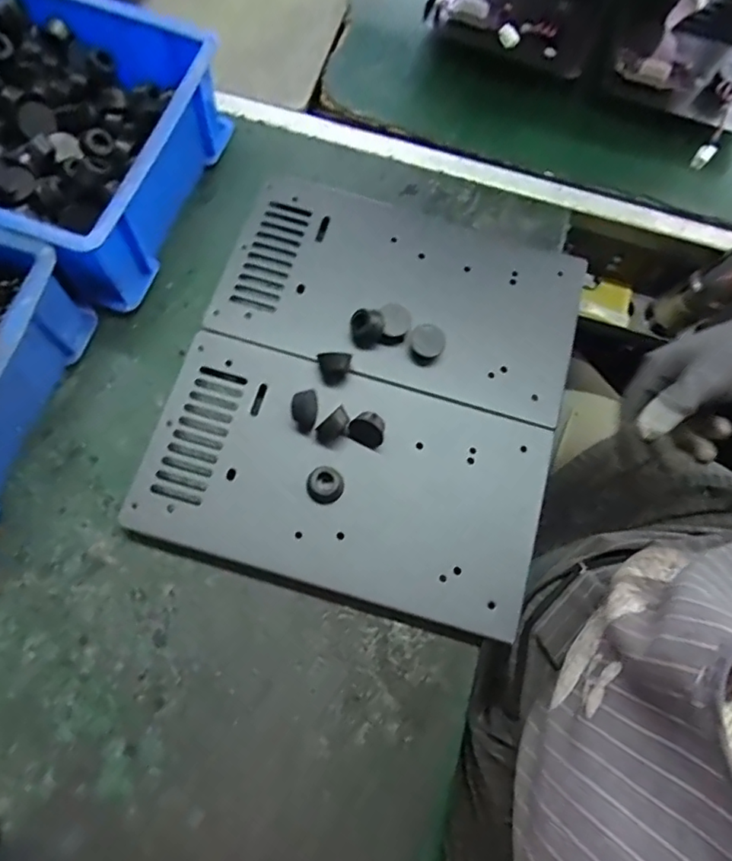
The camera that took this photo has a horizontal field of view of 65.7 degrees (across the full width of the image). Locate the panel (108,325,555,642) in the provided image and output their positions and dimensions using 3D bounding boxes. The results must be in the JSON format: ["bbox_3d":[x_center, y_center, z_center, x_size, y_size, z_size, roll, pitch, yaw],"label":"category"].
[{"bbox_3d":[-0.013,0.029,0.384,0.261,0.014,0.147,17,72,2],"label":"panel"}]

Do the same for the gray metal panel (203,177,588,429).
[{"bbox_3d":[0.032,-0.111,0.435,0.265,0.018,0.156,17,70,1],"label":"gray metal panel"}]

